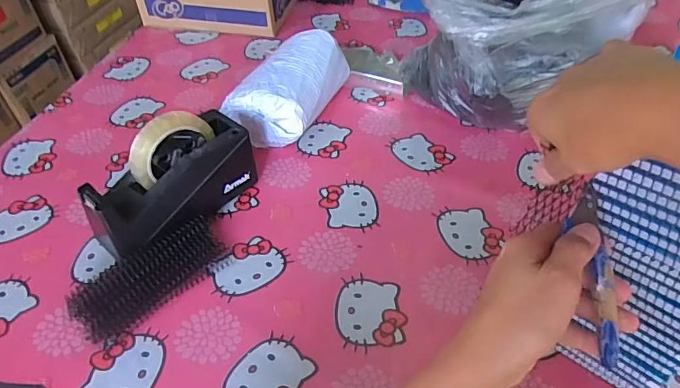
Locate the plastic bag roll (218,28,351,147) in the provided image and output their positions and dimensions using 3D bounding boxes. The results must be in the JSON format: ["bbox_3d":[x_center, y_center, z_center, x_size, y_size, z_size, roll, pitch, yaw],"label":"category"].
[{"bbox_3d":[-0.077,-0.155,0.715,0.123,0.107,0.185,16,48,17],"label":"plastic bag roll"}]

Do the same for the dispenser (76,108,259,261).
[{"bbox_3d":[-0.198,-0.017,0.569,0.083,0.130,0.199,35,56,31],"label":"dispenser"}]

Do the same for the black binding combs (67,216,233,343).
[{"bbox_3d":[-0.201,0.090,0.524,0.067,0.033,0.171,35,56,30],"label":"black binding combs"}]

